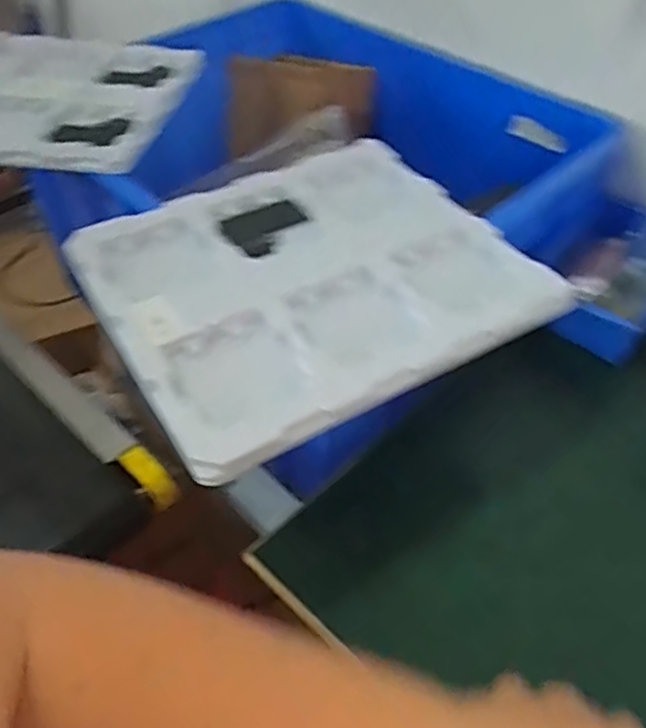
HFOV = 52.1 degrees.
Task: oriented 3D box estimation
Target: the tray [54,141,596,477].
[{"bbox_3d":[-0.011,-0.075,0.535,0.316,0.025,0.283,-24,51,-21],"label":"tray"}]

